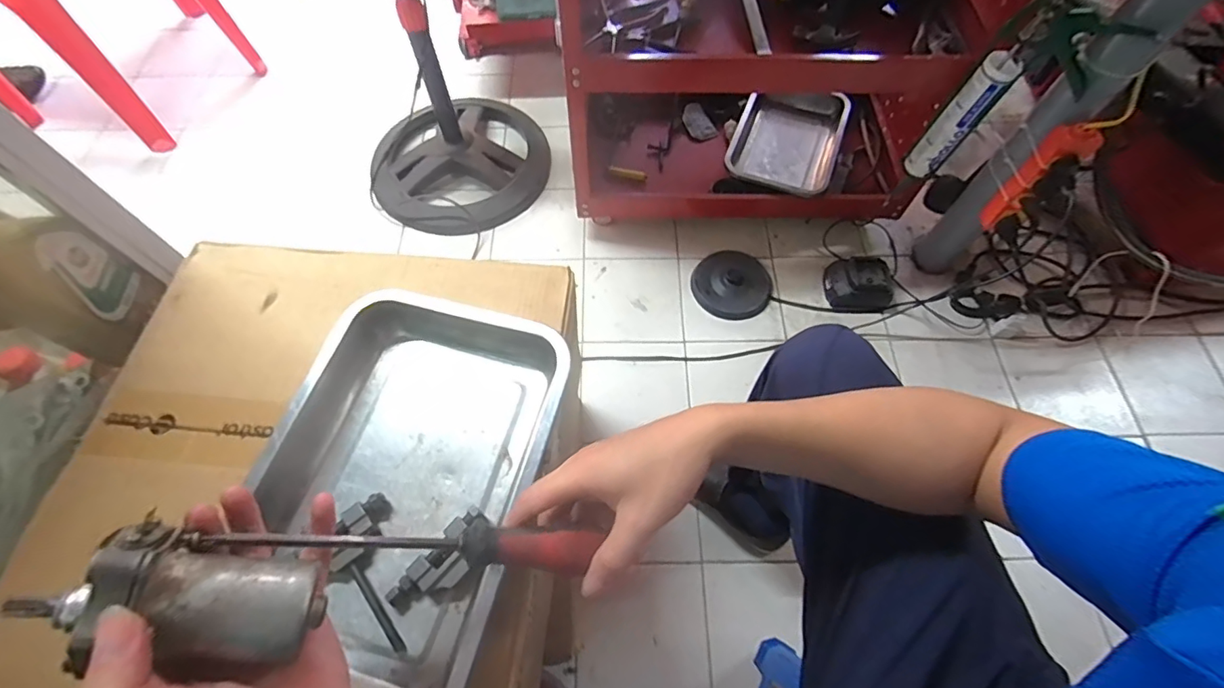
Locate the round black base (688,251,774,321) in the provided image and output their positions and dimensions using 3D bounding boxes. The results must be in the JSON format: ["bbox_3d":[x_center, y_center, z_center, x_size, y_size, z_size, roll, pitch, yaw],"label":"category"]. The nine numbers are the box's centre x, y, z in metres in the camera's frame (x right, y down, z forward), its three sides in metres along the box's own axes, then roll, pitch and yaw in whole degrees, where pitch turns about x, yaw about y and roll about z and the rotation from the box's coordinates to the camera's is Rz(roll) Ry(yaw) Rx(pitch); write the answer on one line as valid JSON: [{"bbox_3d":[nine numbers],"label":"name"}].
[{"bbox_3d":[0.253,-0.135,1.085,0.158,0.033,0.173,0,62,0],"label":"round black base"}]

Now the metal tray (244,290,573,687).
[{"bbox_3d":[-0.168,0.107,0.425,0.216,0.053,0.300,15,63,7],"label":"metal tray"}]

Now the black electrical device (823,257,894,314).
[{"bbox_3d":[0.493,-0.119,1.038,0.125,0.066,0.104,-1,62,-1],"label":"black electrical device"}]

